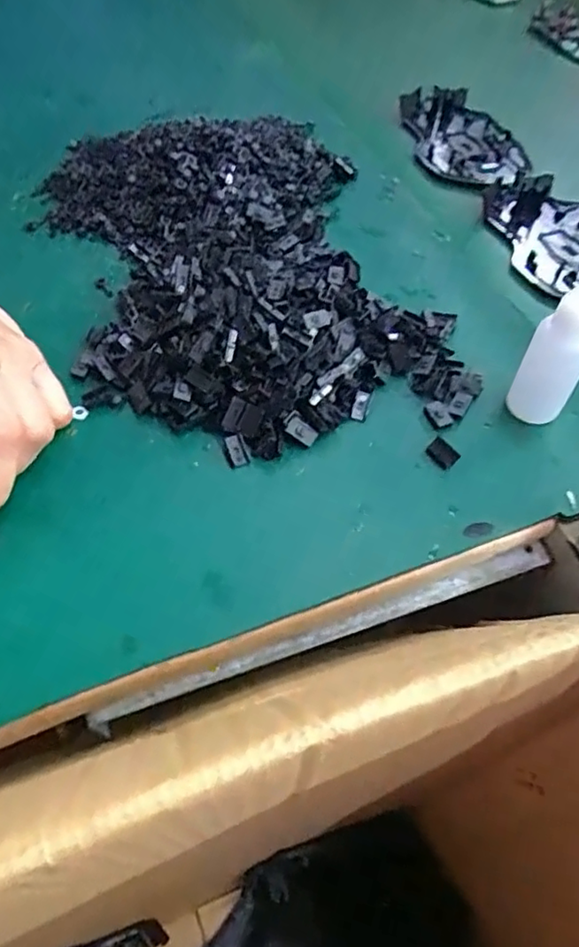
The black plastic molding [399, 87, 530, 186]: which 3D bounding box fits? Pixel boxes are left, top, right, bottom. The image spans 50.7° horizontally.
[{"bbox_3d":[0.119,-0.235,0.424,0.063,0.018,0.130,-13,55,-10],"label":"black plastic molding"}]

